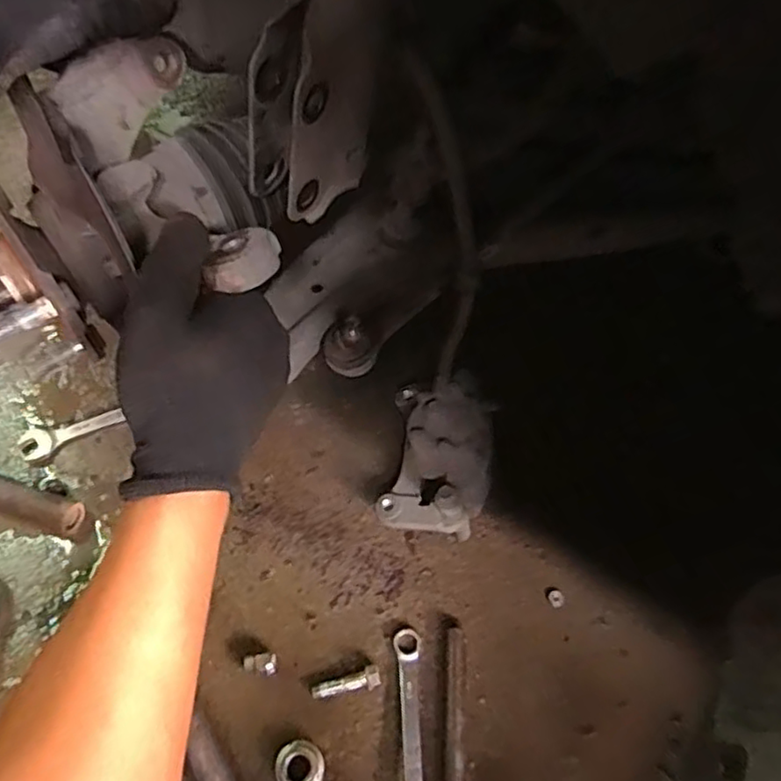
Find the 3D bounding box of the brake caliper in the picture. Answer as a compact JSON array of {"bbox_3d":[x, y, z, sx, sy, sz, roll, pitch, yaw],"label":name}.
[{"bbox_3d":[0.047,0.069,0.633,0.098,0.099,0.120,13,60,6],"label":"brake caliper"}]

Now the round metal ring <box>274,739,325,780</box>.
[{"bbox_3d":[-0.077,0.320,0.560,0.040,0.015,0.041,1,59,-1],"label":"round metal ring"}]

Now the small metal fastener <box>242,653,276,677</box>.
[{"bbox_3d":[-0.118,0.247,0.599,0.028,0.019,0.018,2,59,-1],"label":"small metal fastener"}]

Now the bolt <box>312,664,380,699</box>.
[{"bbox_3d":[-0.040,0.263,0.592,0.062,0.014,0.018,-13,61,-9],"label":"bolt"}]

